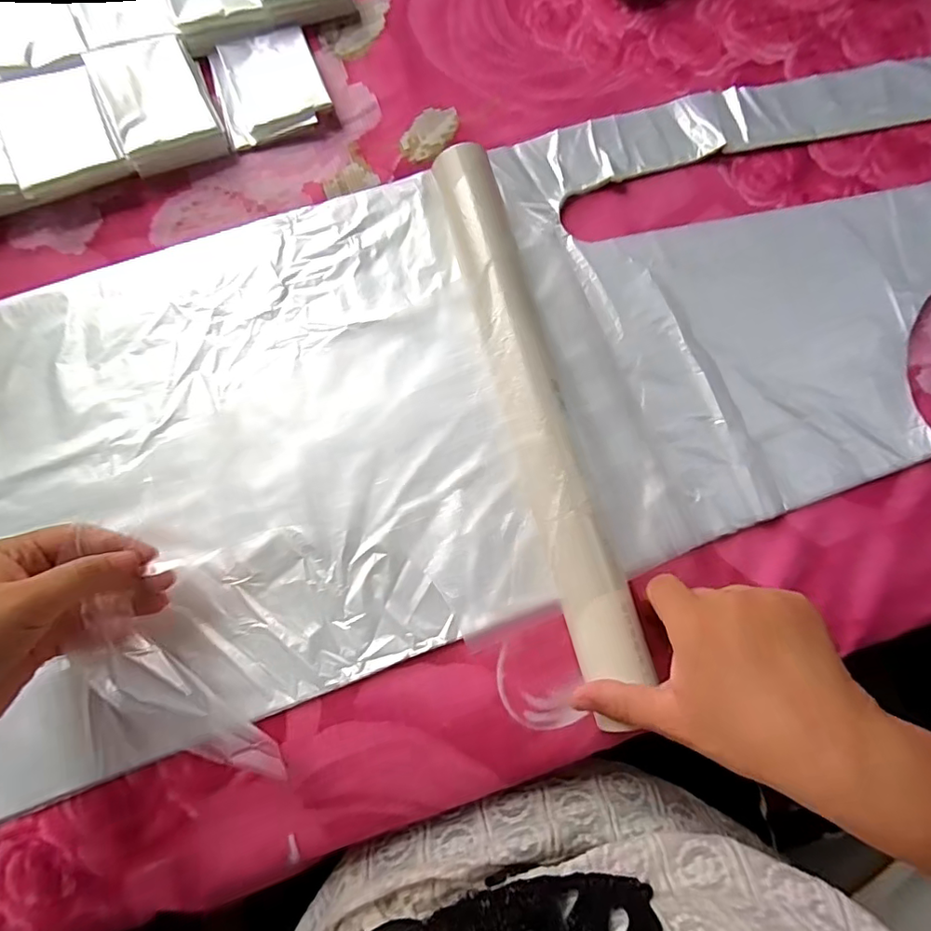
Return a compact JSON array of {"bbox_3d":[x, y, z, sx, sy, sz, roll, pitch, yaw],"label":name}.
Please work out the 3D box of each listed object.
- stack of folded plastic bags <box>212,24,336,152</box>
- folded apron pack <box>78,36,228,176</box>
[{"bbox_3d":[-0.144,-0.278,0.399,0.075,0.010,0.083,-21,80,-4],"label":"stack of folded plastic bags"},{"bbox_3d":[-0.212,-0.251,0.379,0.066,0.029,0.083,-24,81,-4],"label":"folded apron pack"}]

